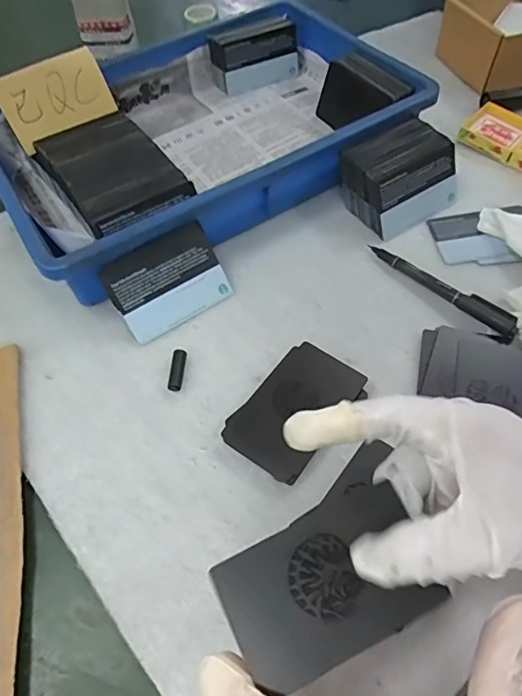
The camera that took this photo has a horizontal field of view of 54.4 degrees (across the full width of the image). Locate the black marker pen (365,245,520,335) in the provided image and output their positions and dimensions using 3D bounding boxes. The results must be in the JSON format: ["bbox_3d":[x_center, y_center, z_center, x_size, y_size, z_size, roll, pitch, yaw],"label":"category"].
[{"bbox_3d":[0.139,-0.048,0.397,0.129,0.012,0.016,37,66,24],"label":"black marker pen"}]

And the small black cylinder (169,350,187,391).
[{"bbox_3d":[-0.060,0.016,0.365,0.010,0.010,0.031,5,57,7],"label":"small black cylinder"}]

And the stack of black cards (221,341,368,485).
[{"bbox_3d":[0.023,0.041,0.341,0.057,0.015,0.091,33,64,22],"label":"stack of black cards"}]

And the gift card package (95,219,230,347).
[{"bbox_3d":[-0.071,-0.050,0.390,0.085,0.008,0.065,-32,103,-17],"label":"gift card package"}]

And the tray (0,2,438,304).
[{"bbox_3d":[-0.057,-0.204,0.478,0.368,0.076,0.252,-30,60,-15],"label":"tray"}]

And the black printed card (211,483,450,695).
[{"bbox_3d":[0.026,0.096,0.206,0.078,0.004,0.052,-26,69,-9],"label":"black printed card"}]

